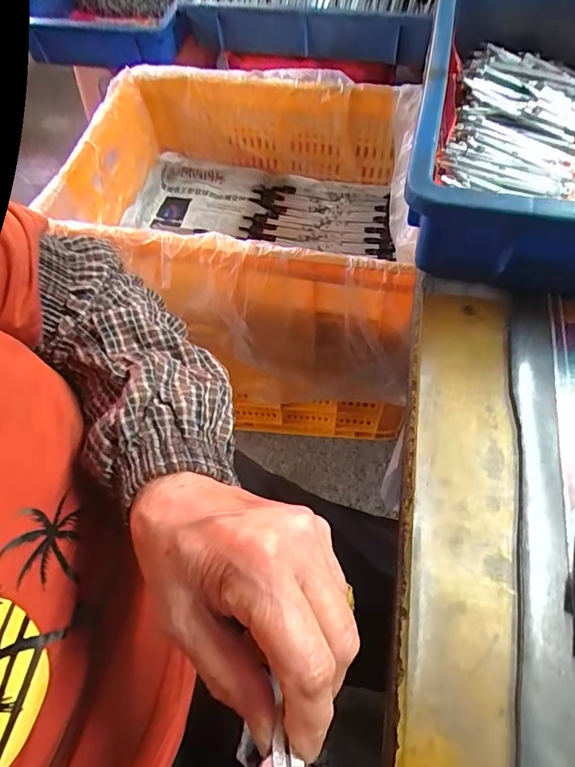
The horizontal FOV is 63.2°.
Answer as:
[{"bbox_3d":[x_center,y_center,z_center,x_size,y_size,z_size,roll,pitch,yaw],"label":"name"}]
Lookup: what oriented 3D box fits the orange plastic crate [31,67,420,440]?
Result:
[{"bbox_3d":[-0.048,-0.222,0.702,0.461,0.258,0.390,6,61,7],"label":"orange plastic crate"}]

